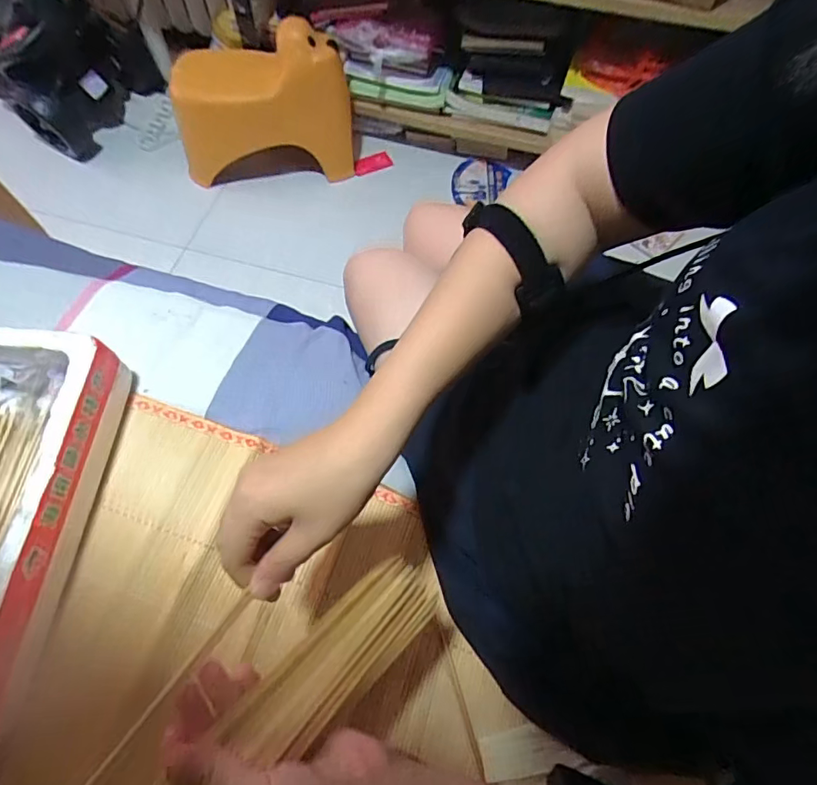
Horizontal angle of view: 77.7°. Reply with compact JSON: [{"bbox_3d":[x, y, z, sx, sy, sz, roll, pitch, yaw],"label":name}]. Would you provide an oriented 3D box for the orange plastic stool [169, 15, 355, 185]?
[{"bbox_3d":[-0.391,-0.785,1.389,0.468,0.329,0.261,-9,64,-7],"label":"orange plastic stool"}]

